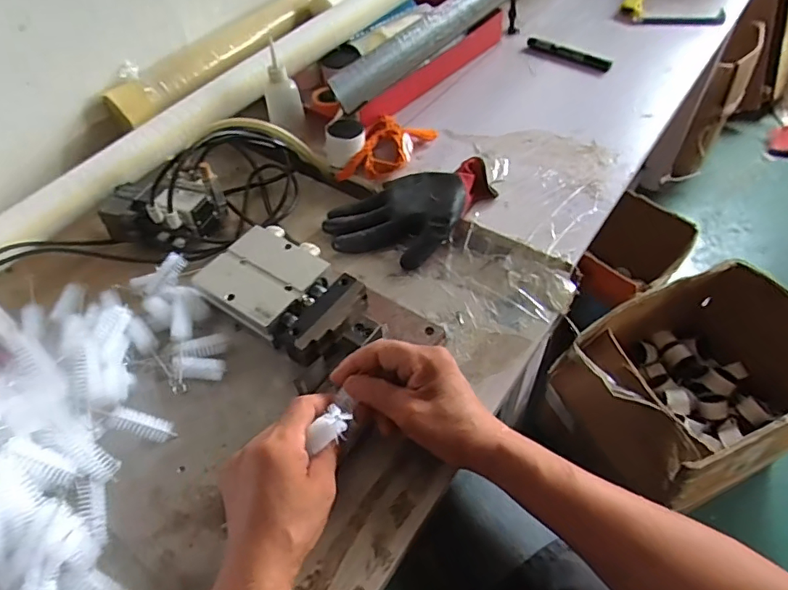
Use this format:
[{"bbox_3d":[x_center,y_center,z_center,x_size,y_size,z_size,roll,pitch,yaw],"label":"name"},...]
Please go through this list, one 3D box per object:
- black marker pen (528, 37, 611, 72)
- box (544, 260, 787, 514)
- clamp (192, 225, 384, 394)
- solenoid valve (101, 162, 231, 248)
[{"bbox_3d":[0.274,-0.382,0.811,0.141,0.018,0.011,33,60,26],"label":"black marker pen"},{"bbox_3d":[0.556,0.177,0.960,0.439,0.256,0.329,-26,54,-17],"label":"box"},{"bbox_3d":[-0.102,0.005,0.521,0.120,0.041,0.203,-39,58,-24],"label":"clamp"},{"bbox_3d":[-0.270,-0.103,0.597,0.127,0.079,0.072,-2,51,2],"label":"solenoid valve"}]

